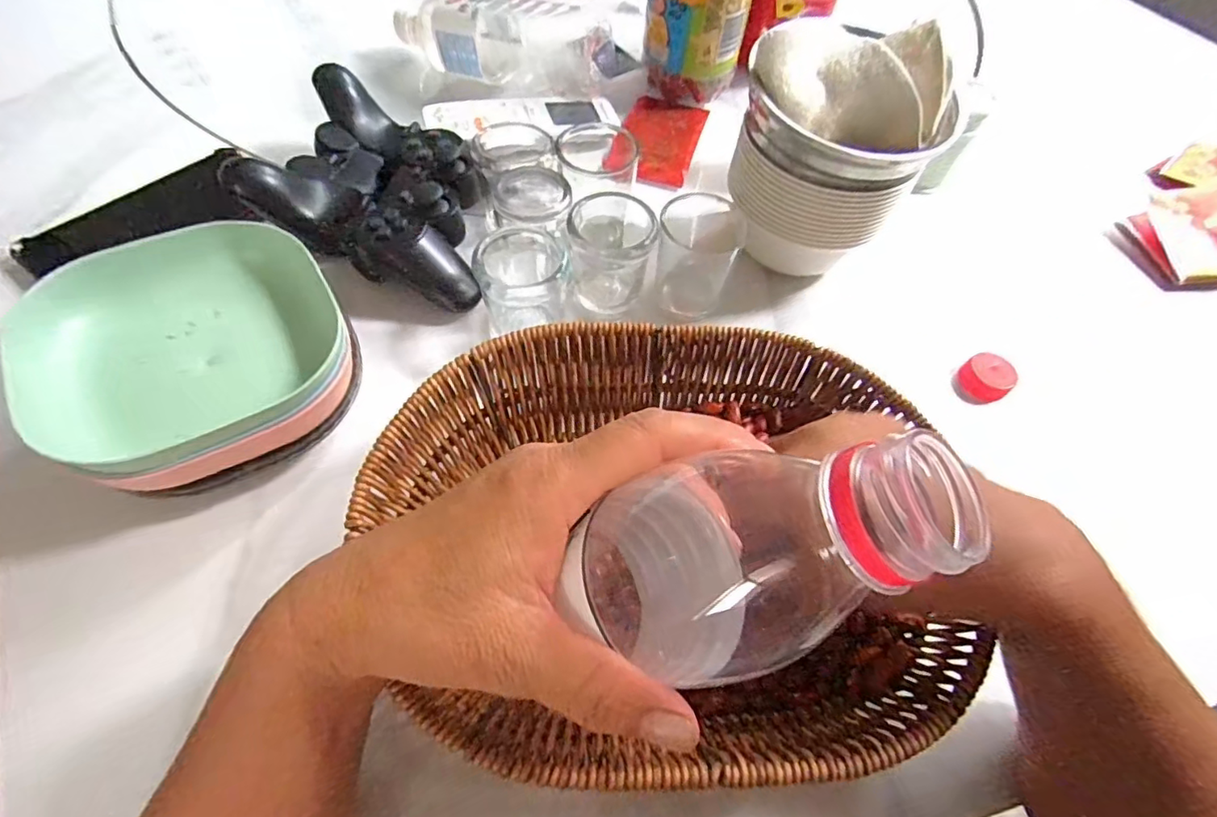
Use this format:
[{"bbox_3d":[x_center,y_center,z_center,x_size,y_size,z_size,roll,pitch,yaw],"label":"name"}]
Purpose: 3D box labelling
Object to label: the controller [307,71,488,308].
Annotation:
[{"bbox_3d":[-0.129,-0.135,0.394,0.083,0.047,0.146,0,58,-4],"label":"controller"}]

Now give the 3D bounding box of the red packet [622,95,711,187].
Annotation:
[{"bbox_3d":[0.045,-0.238,0.508,0.068,0.007,0.118,16,58,6],"label":"red packet"}]

